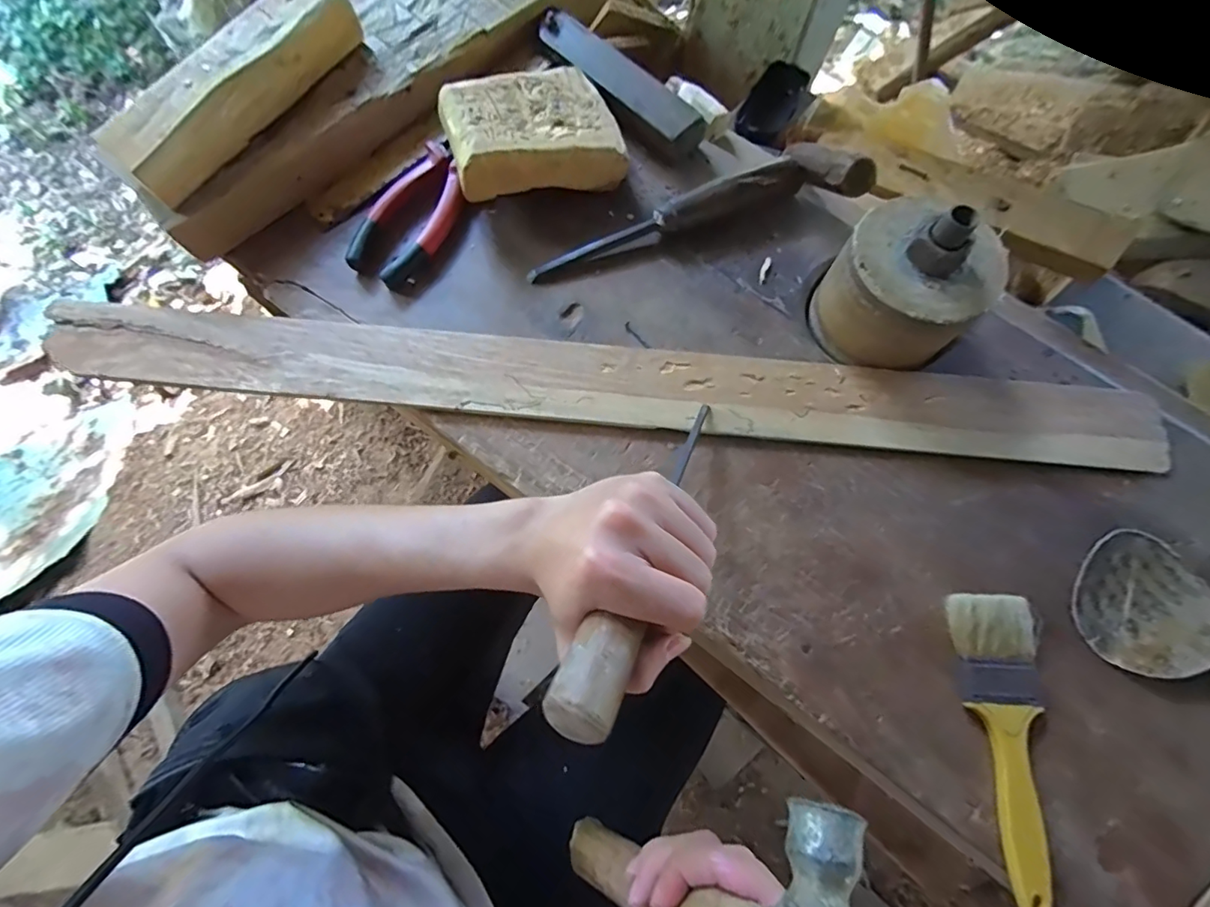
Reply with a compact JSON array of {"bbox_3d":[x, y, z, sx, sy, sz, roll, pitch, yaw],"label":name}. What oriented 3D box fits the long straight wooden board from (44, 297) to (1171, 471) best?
[{"bbox_3d":[-0.008,-0.064,0.387,0.810,0.017,0.068,5,74,2],"label":"long straight wooden board"}]

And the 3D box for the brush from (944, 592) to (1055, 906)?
[{"bbox_3d":[0.248,0.176,0.311,0.049,0.013,0.175,1,74,1],"label":"brush"}]

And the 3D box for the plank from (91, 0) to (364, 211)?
[{"bbox_3d":[-0.287,-0.289,0.400,0.058,0.039,0.218,33,76,8],"label":"plank"}]

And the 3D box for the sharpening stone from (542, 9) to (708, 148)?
[{"bbox_3d":[0.013,-0.330,0.456,0.033,0.023,0.179,-42,77,-10],"label":"sharpening stone"}]

